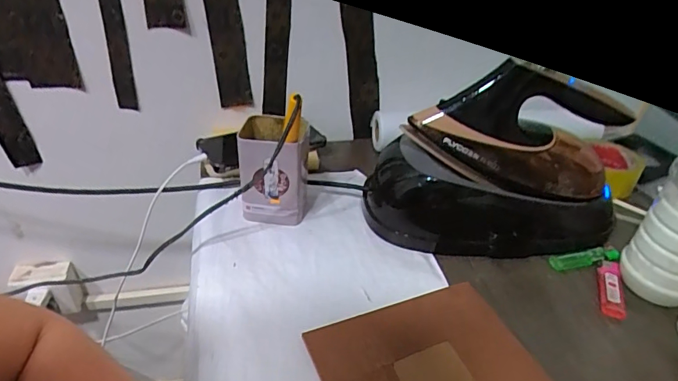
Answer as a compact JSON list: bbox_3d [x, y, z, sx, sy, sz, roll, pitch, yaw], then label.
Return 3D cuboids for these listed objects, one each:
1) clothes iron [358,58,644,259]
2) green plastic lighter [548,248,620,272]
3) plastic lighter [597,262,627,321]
[{"bbox_3d":[0.187,-0.035,0.526,0.288,0.186,0.126,1,36,-6],"label":"clothes iron"},{"bbox_3d":[0.280,0.079,0.527,0.081,0.014,0.020,-6,38,-14],"label":"green plastic lighter"},{"bbox_3d":[0.291,0.102,0.497,0.025,0.014,0.077,14,37,11],"label":"plastic lighter"}]

